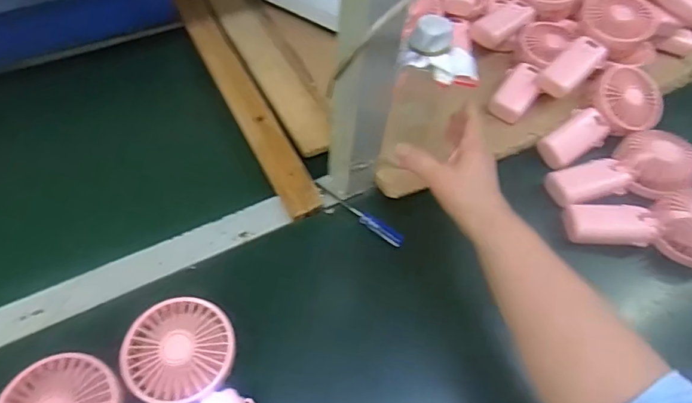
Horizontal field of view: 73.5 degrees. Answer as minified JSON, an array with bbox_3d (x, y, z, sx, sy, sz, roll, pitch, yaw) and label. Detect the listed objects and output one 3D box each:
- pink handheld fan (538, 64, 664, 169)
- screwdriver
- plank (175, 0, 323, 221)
[{"bbox_3d":[0.321,-0.104,0.588,0.189,0.039,0.093,-33,62,-9],"label":"pink handheld fan"},{"bbox_3d":[0.013,0.012,0.514,0.121,0.017,0.012,36,58,20],"label":"screwdriver"},{"bbox_3d":[-0.152,-0.164,0.618,0.040,0.031,0.465,-21,58,-20],"label":"plank"}]

